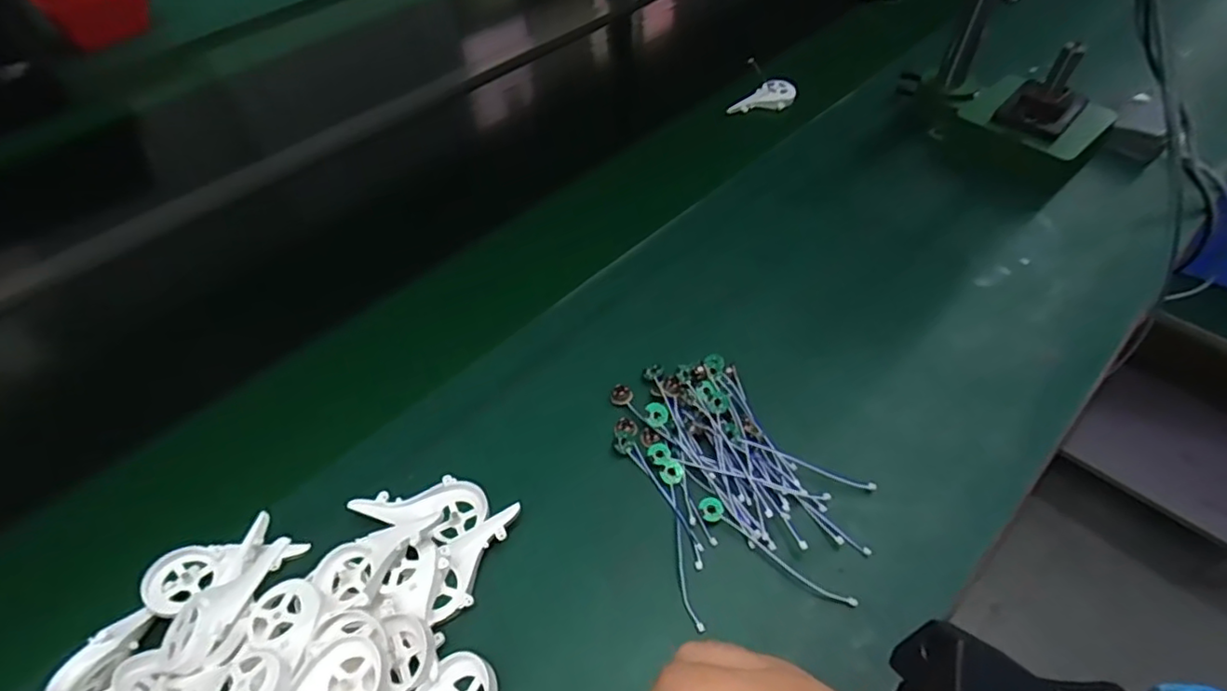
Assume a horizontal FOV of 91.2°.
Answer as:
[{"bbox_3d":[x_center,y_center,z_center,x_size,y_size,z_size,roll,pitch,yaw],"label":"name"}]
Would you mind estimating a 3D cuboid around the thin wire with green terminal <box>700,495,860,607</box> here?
[{"bbox_3d":[0.109,0.140,0.410,0.115,0.008,0.015,29,57,22],"label":"thin wire with green terminal"}]

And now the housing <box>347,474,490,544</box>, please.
[{"bbox_3d":[-0.137,0.112,0.436,0.087,0.013,0.046,14,55,12],"label":"housing"}]

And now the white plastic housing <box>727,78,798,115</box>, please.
[{"bbox_3d":[0.193,-0.322,0.789,0.087,0.018,0.045,-18,52,5],"label":"white plastic housing"}]

